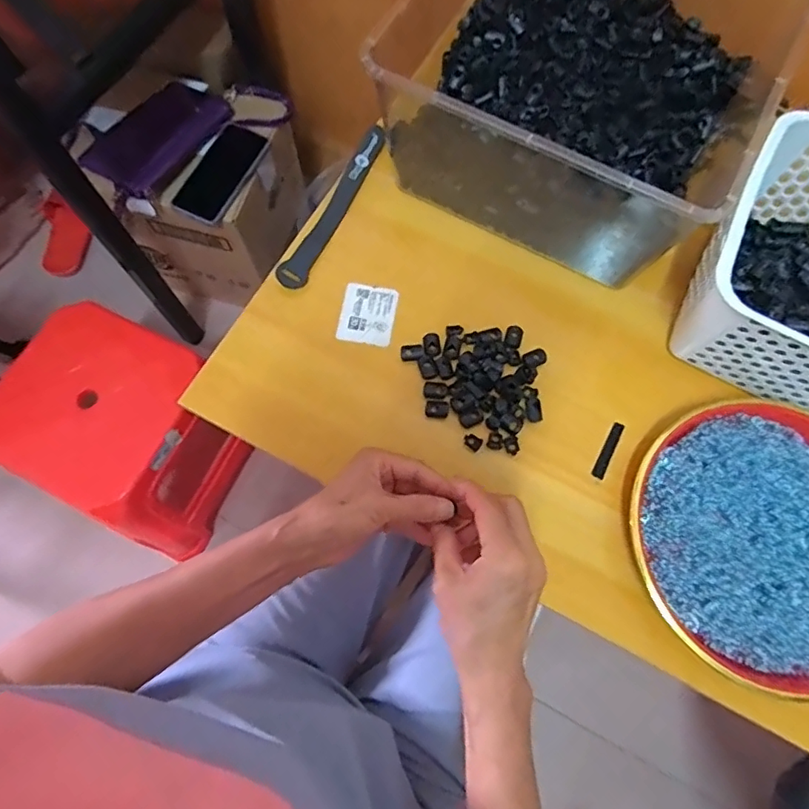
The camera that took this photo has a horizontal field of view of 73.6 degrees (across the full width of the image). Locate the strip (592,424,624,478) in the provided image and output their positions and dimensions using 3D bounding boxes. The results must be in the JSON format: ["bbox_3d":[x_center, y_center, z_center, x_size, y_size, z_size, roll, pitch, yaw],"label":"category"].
[{"bbox_3d":[0.174,0.039,0.459,0.010,0.004,0.053,29,74,8],"label":"strip"}]

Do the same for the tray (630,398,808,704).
[{"bbox_3d":[0.285,0.102,0.424,0.207,0.029,0.206,0,72,-1],"label":"tray"}]

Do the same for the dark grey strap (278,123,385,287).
[{"bbox_3d":[-0.065,-0.191,0.521,0.024,0.014,0.188,27,74,8],"label":"dark grey strap"}]

